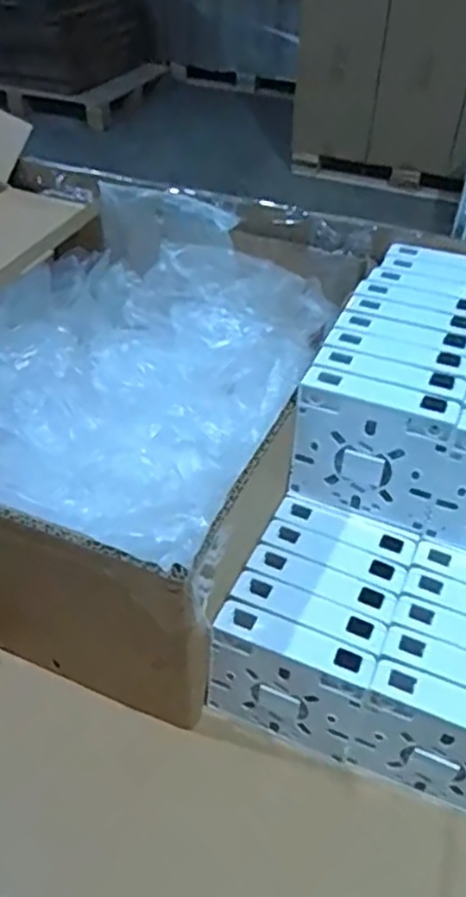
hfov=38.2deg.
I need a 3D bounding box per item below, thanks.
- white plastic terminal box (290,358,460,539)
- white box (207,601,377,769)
[{"bbox_3d":[0.079,0.002,0.394,0.083,0.088,0.022,19,43,19],"label":"white plastic terminal box"},{"bbox_3d":[0.030,0.133,0.376,0.085,0.085,0.020,17,42,17],"label":"white box"}]

